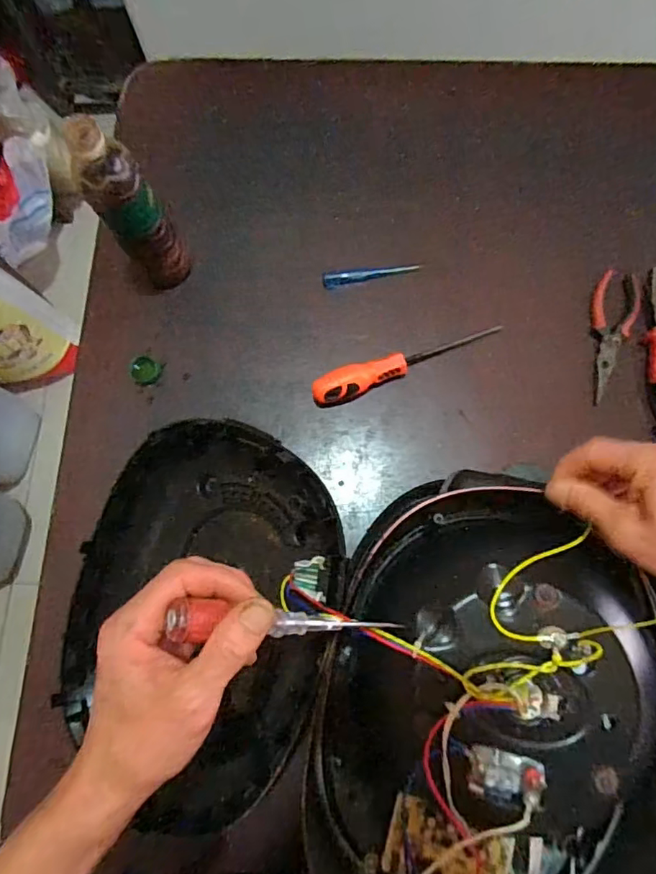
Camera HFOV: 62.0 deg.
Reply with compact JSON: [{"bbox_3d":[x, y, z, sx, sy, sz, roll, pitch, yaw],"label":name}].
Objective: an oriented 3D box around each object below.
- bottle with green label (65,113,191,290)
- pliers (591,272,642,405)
[{"bbox_3d":[-0.192,-0.222,0.555,0.060,0.201,0.056,0,77,2],"label":"bottle with green label"},{"bbox_3d":[0.315,-0.112,0.607,0.047,0.013,0.150,13,78,4],"label":"pliers"}]

